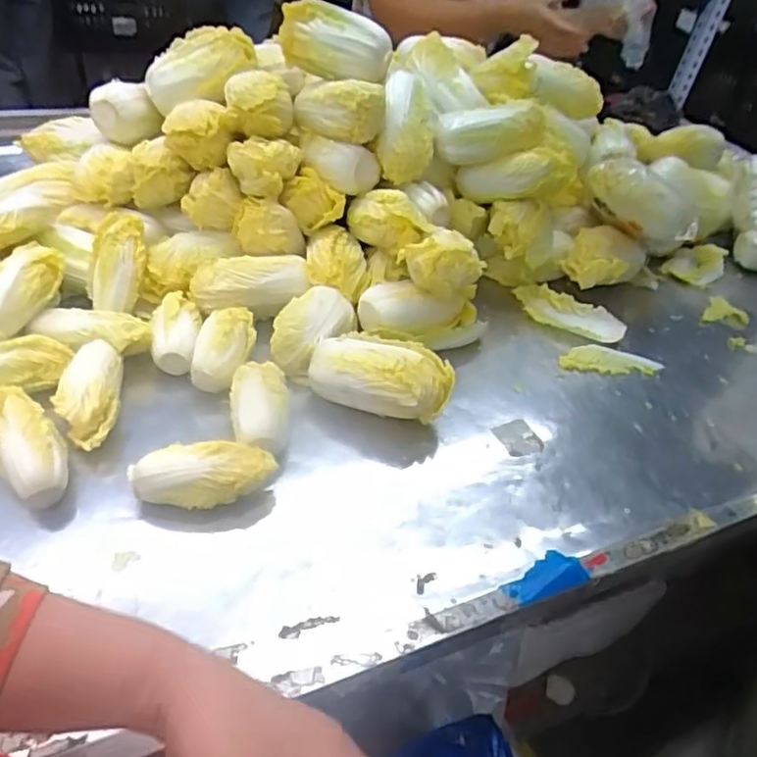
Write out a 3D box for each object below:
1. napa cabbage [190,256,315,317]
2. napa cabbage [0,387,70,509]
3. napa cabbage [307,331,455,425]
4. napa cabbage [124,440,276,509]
[{"bbox_3d":[-0.144,-0.105,0.700,0.132,0.046,0.061,-12,44,-20],"label":"napa cabbage"},{"bbox_3d":[-0.300,0.052,0.521,0.048,0.036,0.115,-26,64,-32],"label":"napa cabbage"},{"bbox_3d":[0.004,0.002,0.635,0.140,0.077,0.065,19,42,14],"label":"napa cabbage"},{"bbox_3d":[-0.150,0.088,0.534,0.120,0.053,0.051,-4,42,-12],"label":"napa cabbage"}]

